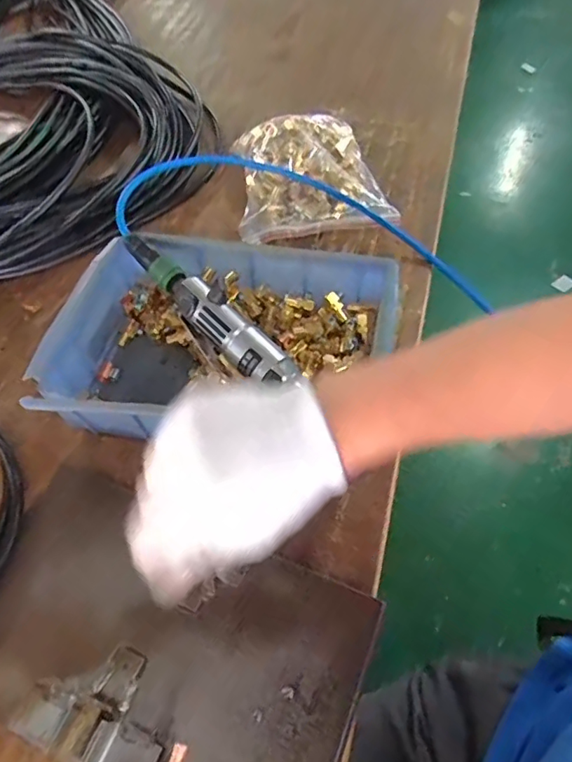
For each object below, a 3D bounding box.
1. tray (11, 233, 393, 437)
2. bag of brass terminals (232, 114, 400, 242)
[{"bbox_3d":[-0.054,-0.036,0.493,0.293,0.074,0.209,6,54,7],"label":"tray"},{"bbox_3d":[0.031,-0.269,0.684,0.190,0.065,0.205,-5,54,-1],"label":"bag of brass terminals"}]

